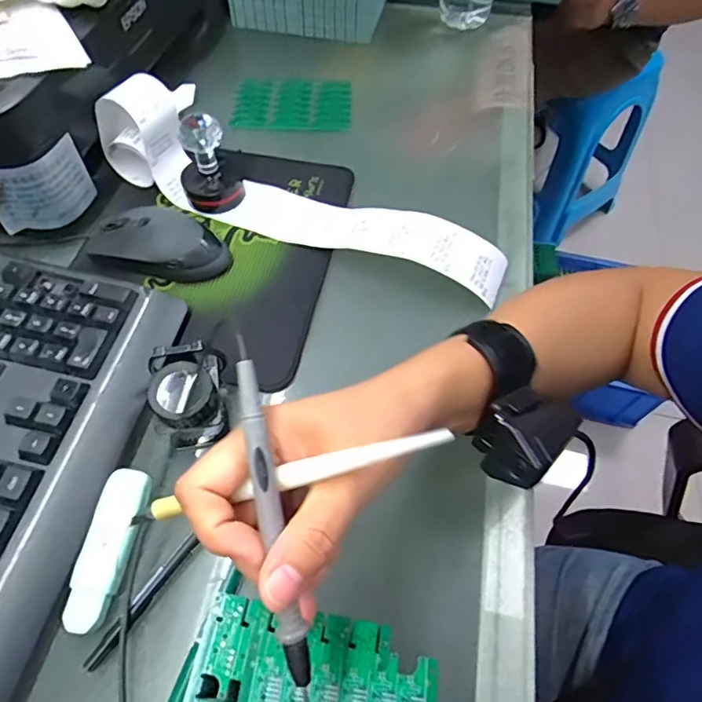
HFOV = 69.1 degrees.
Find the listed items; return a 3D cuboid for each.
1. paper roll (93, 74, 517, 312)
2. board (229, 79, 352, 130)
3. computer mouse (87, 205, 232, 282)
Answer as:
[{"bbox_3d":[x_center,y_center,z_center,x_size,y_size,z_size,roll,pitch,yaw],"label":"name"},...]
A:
[{"bbox_3d":[-0.053,-0.142,0.425,0.383,0.071,0.069,23,60,13],"label":"paper roll"},{"bbox_3d":[-0.063,-0.266,0.553,0.125,0.009,0.085,1,57,-1],"label":"board"},{"bbox_3d":[-0.155,-0.088,0.409,0.111,0.031,0.051,7,58,3],"label":"computer mouse"}]

